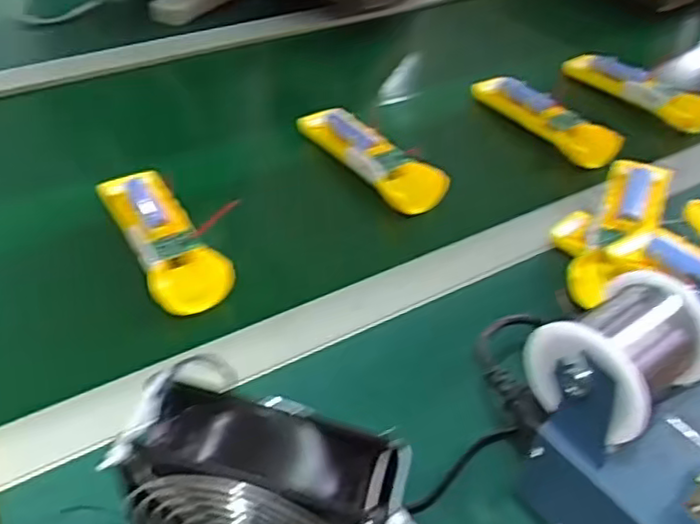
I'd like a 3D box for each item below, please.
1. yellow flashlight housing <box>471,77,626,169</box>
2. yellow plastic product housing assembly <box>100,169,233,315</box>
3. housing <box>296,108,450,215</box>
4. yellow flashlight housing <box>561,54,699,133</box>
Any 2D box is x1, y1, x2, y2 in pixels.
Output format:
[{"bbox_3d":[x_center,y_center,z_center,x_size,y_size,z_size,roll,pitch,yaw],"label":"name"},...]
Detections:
[{"bbox_3d":[0.195,-0.148,0.702,0.163,0.030,0.043,34,50,27],"label":"yellow flashlight housing"},{"bbox_3d":[-0.146,-0.023,0.543,0.055,0.023,0.155,-19,49,-24],"label":"yellow plastic product housing assembly"},{"bbox_3d":[0.014,-0.103,0.642,0.051,0.027,0.174,-25,51,-28],"label":"housing"},{"bbox_3d":[0.315,-0.194,0.764,0.038,0.044,0.186,-21,50,-24],"label":"yellow flashlight housing"}]

